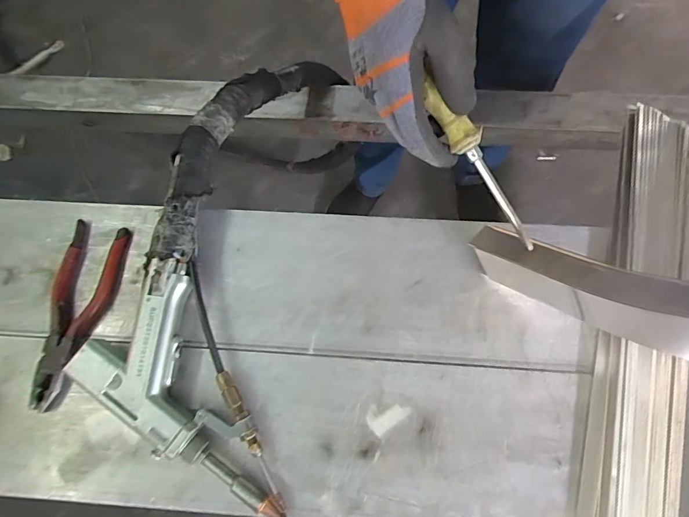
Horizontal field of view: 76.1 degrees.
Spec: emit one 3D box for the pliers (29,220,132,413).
[{"bbox_3d":[-0.282,0.057,0.461,0.064,0.013,0.191,10,77,5],"label":"pliers"}]

